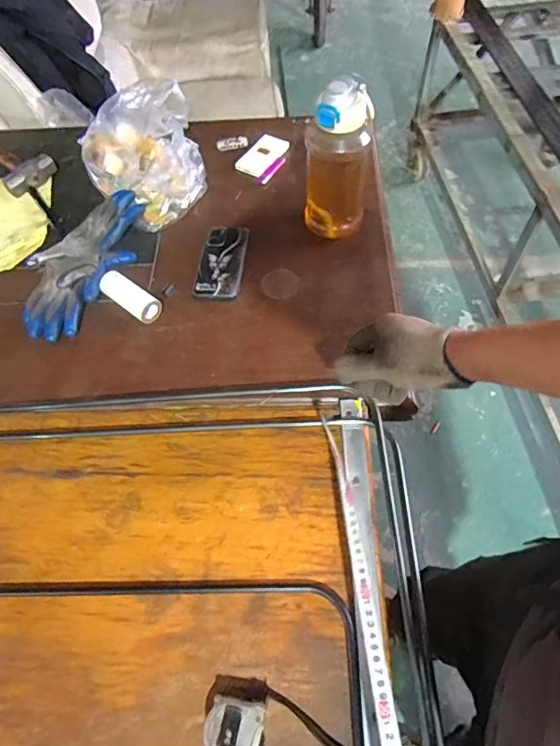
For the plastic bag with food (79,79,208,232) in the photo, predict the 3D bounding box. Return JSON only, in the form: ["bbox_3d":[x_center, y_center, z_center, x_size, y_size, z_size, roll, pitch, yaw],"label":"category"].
[{"bbox_3d":[-0.252,-0.393,0.891,0.208,0.111,0.250,-14,61,-6],"label":"plastic bag with food"}]

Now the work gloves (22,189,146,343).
[{"bbox_3d":[-0.335,-0.193,0.819,0.143,0.038,0.300,20,63,13],"label":"work gloves"}]

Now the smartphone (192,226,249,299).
[{"bbox_3d":[-0.098,-0.188,0.821,0.075,0.010,0.156,3,60,4],"label":"smartphone"}]

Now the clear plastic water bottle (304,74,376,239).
[{"bbox_3d":[0.090,-0.329,0.763,0.097,0.239,0.095,8,61,7],"label":"clear plastic water bottle"}]

